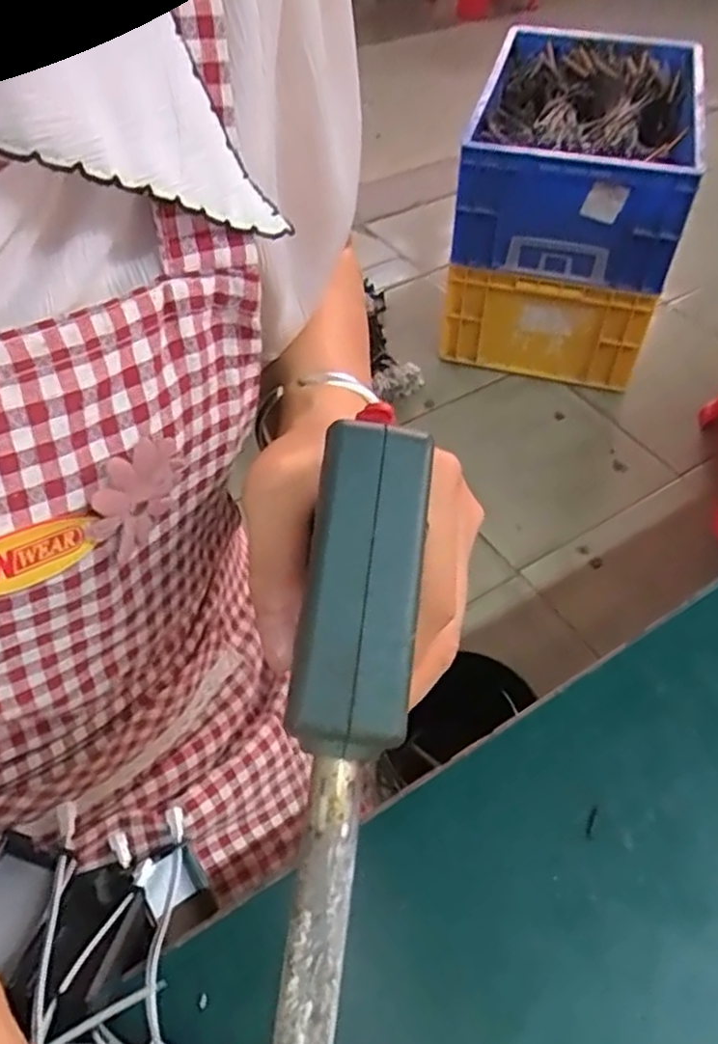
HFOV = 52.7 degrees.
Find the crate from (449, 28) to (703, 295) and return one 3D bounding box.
[{"bbox_3d":[0.409,-0.674,1.354,0.366,0.241,0.505,13,52,11],"label":"crate"}]

